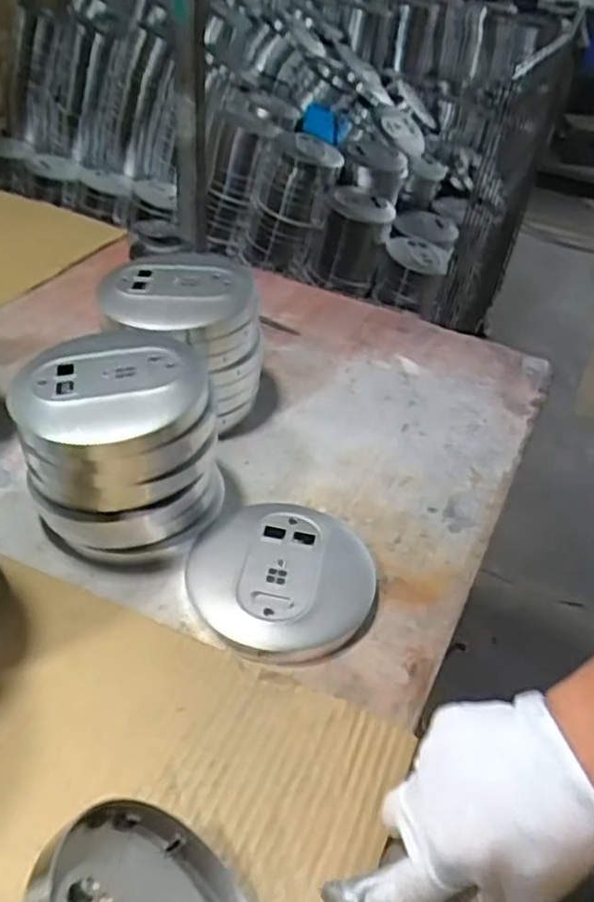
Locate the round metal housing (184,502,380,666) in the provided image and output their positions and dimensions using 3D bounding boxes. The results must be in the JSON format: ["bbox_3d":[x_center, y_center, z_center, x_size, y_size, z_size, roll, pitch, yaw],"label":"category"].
[{"bbox_3d":[-0.010,0.090,0.519,0.135,0.018,0.132,4,40,-4],"label":"round metal housing"}]

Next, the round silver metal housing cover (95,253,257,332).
[{"bbox_3d":[-0.104,-0.139,0.612,0.112,0.019,0.115,4,40,-4],"label":"round silver metal housing cover"}]

